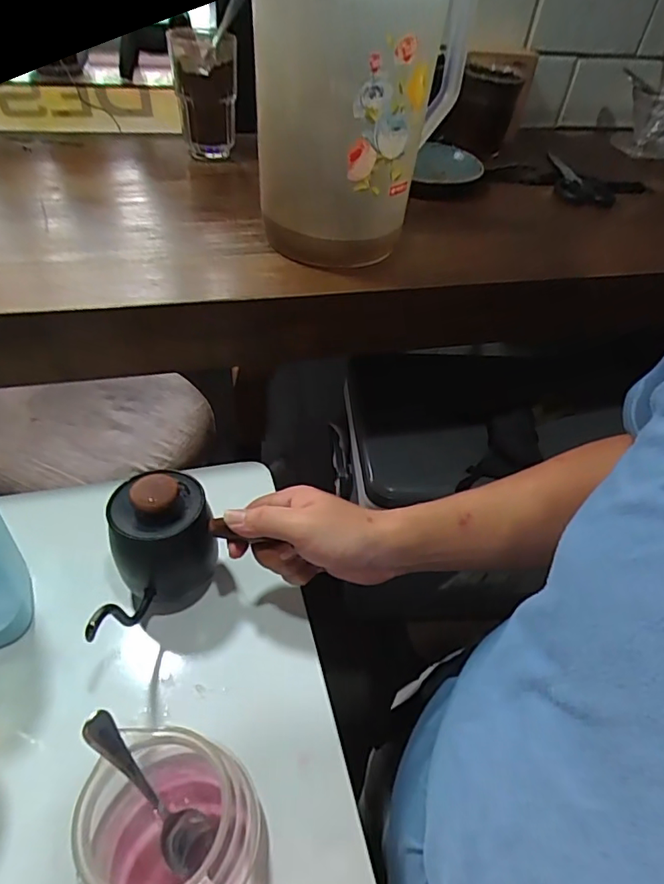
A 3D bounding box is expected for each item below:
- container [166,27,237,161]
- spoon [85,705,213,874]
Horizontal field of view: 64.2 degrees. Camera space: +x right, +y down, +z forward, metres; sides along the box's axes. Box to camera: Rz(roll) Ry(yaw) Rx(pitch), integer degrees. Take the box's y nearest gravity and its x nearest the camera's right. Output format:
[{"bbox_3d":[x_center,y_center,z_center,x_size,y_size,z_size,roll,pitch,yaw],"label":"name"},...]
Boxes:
[{"bbox_3d":[-0.151,-0.419,0.639,0.073,0.128,0.076,-6,47,-12],"label":"container"},{"bbox_3d":[-0.105,0.199,0.300,0.021,0.125,0.029,7,37,43],"label":"spoon"}]

